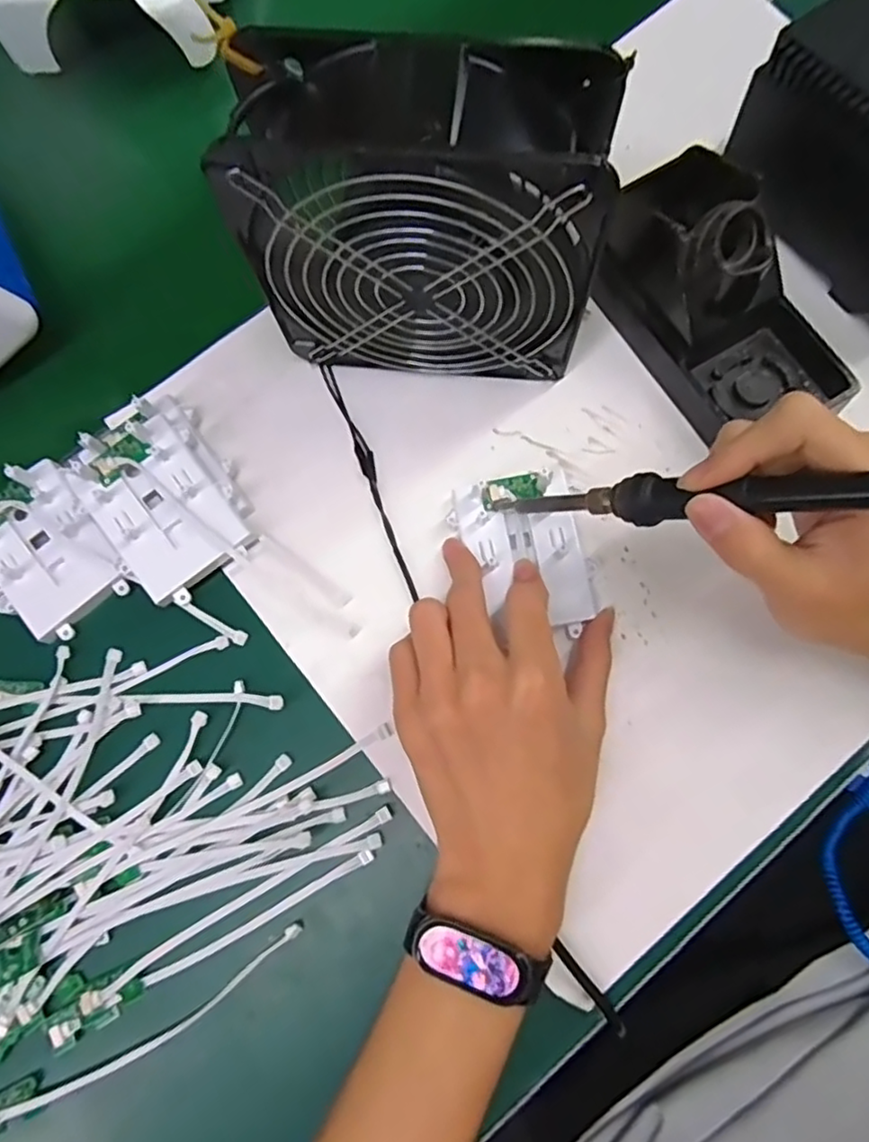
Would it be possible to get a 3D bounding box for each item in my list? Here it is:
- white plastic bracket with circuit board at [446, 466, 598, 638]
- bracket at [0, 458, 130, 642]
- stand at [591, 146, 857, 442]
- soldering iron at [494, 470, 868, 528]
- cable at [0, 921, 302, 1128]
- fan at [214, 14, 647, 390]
[{"bbox_3d":[0.047,-0.009,0.327,0.059,0.016,0.085,-19,79,2],"label":"white plastic bracket with circuit board"},{"bbox_3d":[-0.203,-0.011,0.338,0.066,0.025,0.078,-40,79,-7],"label":"bracket"},{"bbox_3d":[0.143,-0.145,0.330,0.071,0.075,0.150,-29,78,-5],"label":"stand"},{"bbox_3d":[0.116,-0.027,0.256,0.217,0.023,0.017,4,74,43],"label":"soldering iron"},{"bbox_3d":[-0.132,0.209,0.296,0.161,0.004,0.017,-28,78,-5],"label":"cable"},{"bbox_3d":[-0.004,-0.151,0.300,0.147,0.153,0.061,4,77,3],"label":"fan"}]

